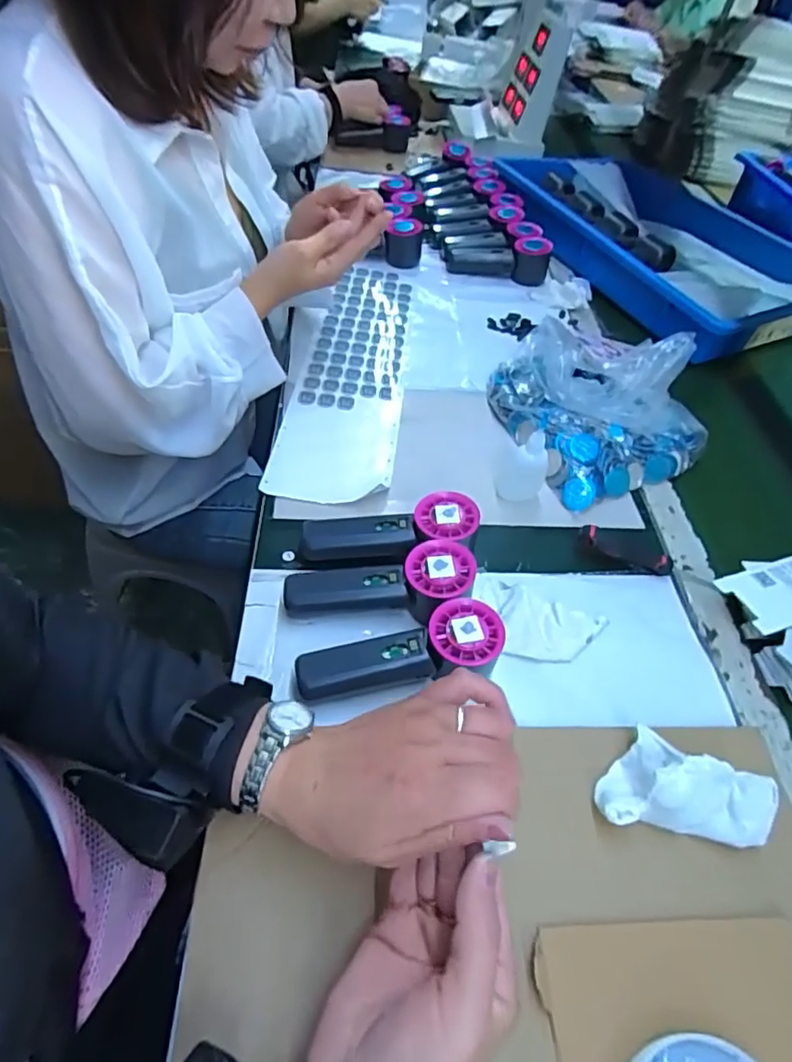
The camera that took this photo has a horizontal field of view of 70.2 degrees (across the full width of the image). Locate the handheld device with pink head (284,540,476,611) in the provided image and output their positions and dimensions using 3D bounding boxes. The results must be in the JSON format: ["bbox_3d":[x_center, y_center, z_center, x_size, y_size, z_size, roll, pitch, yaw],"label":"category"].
[{"bbox_3d":[-0.014,0.048,0.466,0.153,0.055,0.054,-2,50,-9],"label":"handheld device with pink head"}]

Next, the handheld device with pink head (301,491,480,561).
[{"bbox_3d":[-0.007,0.000,0.505,0.153,0.053,0.057,4,49,-4],"label":"handheld device with pink head"}]

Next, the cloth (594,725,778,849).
[{"bbox_3d":[0.200,0.174,0.391,0.114,0.043,0.065,10,49,0],"label":"cloth"}]

